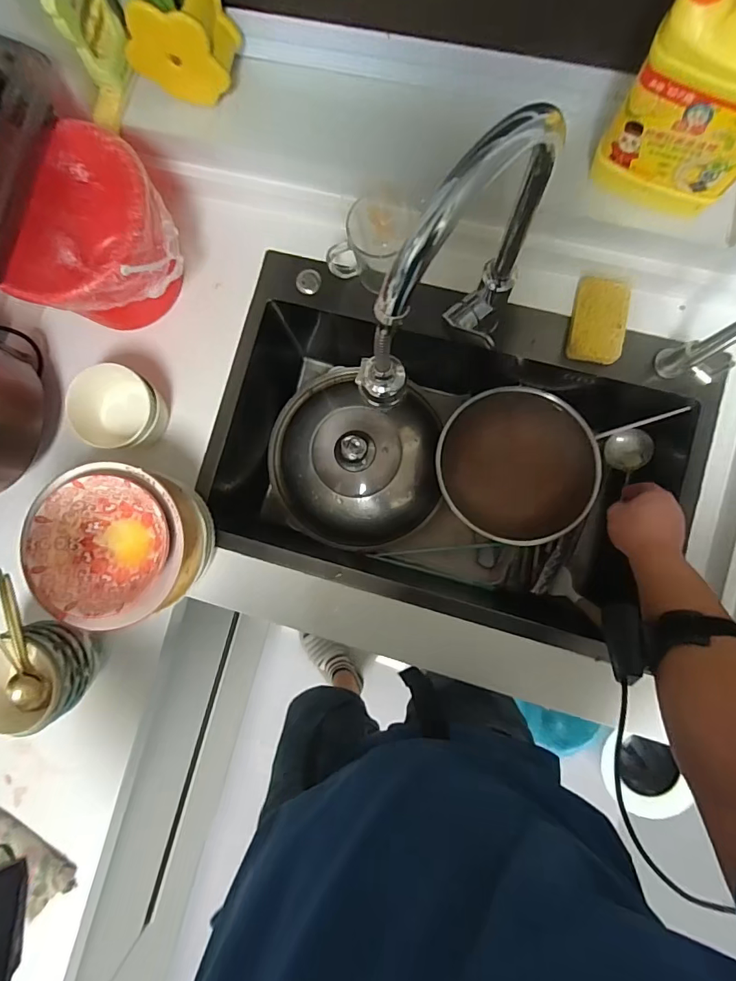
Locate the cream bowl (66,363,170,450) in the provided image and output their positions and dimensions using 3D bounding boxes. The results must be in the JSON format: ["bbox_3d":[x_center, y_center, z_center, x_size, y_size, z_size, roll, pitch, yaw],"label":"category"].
[{"bbox_3d":[-0.343,-0.116,0.659,0.111,0.089,0.109,0,86,4],"label":"cream bowl"}]

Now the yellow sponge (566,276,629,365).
[{"bbox_3d":[0.320,-0.234,0.639,0.068,0.026,0.111,7,86,4],"label":"yellow sponge"}]

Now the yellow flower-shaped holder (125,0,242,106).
[{"bbox_3d":[-0.229,-0.551,0.564,0.118,0.099,0.071,2,86,4],"label":"yellow flower-shaped holder"}]

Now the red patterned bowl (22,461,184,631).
[{"bbox_3d":[-0.313,0.062,0.574,0.171,0.074,0.178,0,86,4],"label":"red patterned bowl"}]

